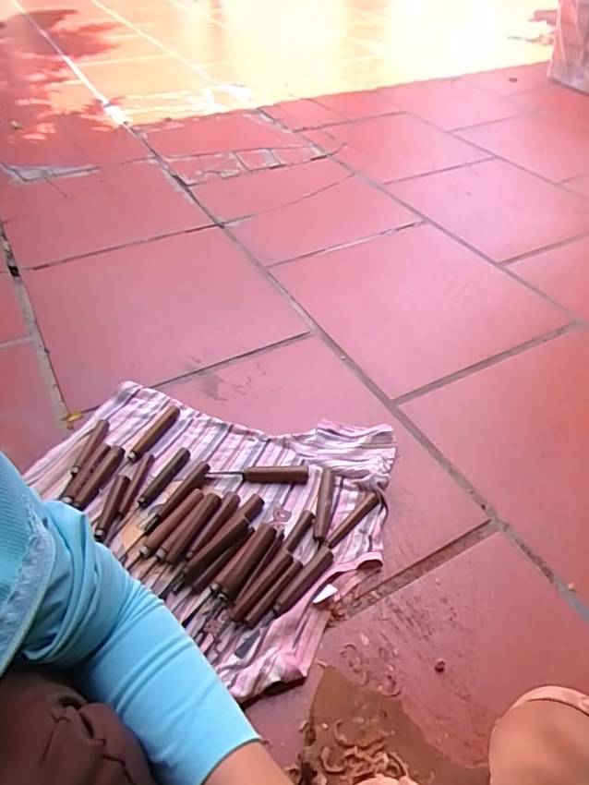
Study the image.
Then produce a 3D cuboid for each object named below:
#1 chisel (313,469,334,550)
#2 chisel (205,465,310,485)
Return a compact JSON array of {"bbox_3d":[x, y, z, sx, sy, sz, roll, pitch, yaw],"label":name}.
[{"bbox_3d":[0.041,0.166,0.746,0.018,0.019,0.123,9,45,7],"label":"chisel"},{"bbox_3d":[-0.055,0.126,0.799,0.155,0.017,0.025,3,44,0],"label":"chisel"}]

